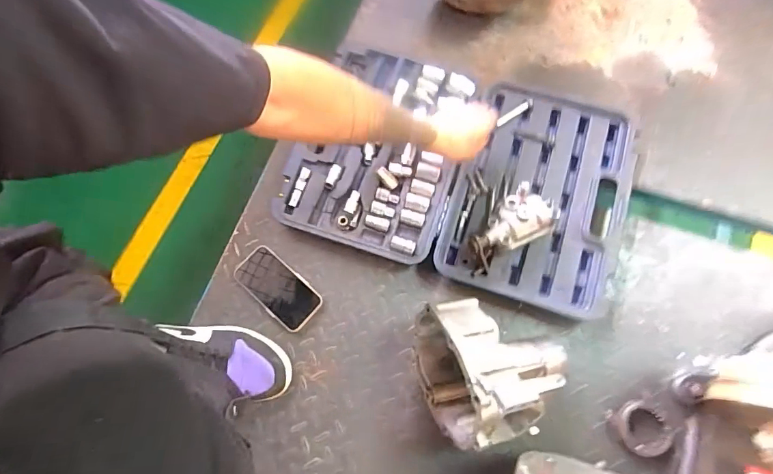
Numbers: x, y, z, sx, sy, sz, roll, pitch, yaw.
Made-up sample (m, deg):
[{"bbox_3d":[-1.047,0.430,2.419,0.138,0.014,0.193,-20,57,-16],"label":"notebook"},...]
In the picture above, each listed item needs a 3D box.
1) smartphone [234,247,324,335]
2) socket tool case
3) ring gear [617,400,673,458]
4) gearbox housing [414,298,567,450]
[{"bbox_3d":[-0.182,0.084,0.681,0.150,0.014,0.075,40,78,12],"label":"smartphone"},{"bbox_3d":[0.125,-0.120,0.693,0.540,0.069,0.378,17,74,7],"label":"socket tool case"},{"bbox_3d":[0.374,0.277,0.592,0.068,0.018,0.071,-3,73,1],"label":"ring gear"},{"bbox_3d":[0.144,0.176,0.563,0.189,0.163,0.180,0,73,2],"label":"gearbox housing"}]

